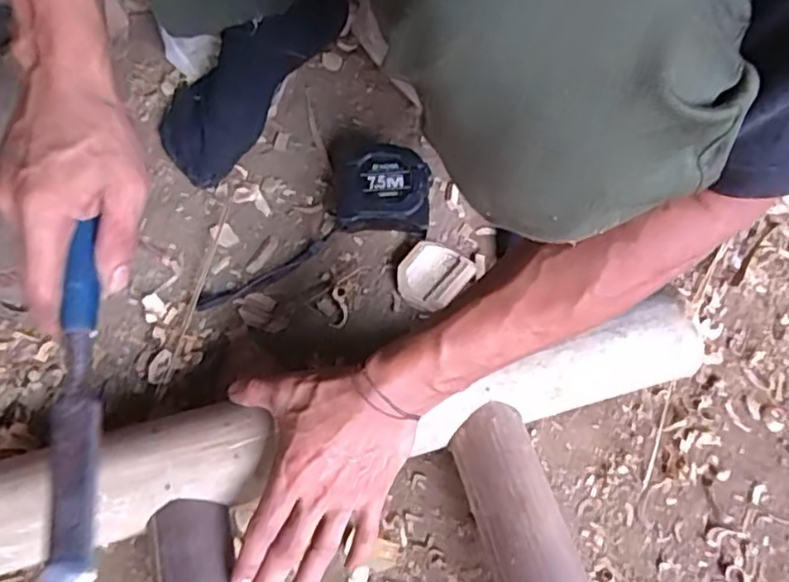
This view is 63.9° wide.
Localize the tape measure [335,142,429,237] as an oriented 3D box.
[{"bbox_3d":[-0.009,-0.092,0.590,0.079,0.044,0.075,6,68,0],"label":"tape measure"}]

